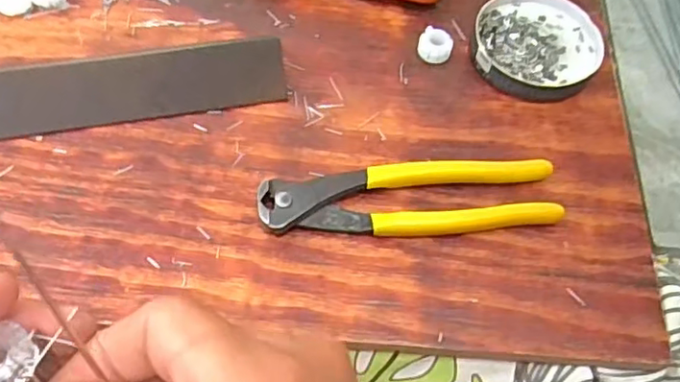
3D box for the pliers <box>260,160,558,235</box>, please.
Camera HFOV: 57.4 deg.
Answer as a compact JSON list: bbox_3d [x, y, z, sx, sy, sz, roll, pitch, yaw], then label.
[{"bbox_3d":[0.039,0.005,0.347,0.164,0.014,0.041,-3,61,-6],"label":"pliers"}]

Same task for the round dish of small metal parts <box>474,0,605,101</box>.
[{"bbox_3d":[0.128,-0.097,0.406,0.080,0.014,0.082,5,60,-1],"label":"round dish of small metal parts"}]

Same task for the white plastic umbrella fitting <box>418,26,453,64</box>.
[{"bbox_3d":[0.061,-0.093,0.401,0.022,0.012,0.019,16,61,6],"label":"white plastic umbrella fitting"}]

